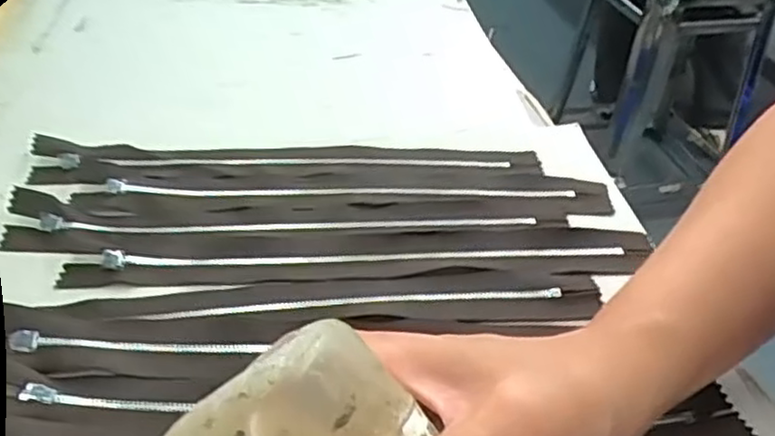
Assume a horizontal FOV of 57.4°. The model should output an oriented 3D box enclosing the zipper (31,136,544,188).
[{"bbox_3d":[-0.061,-0.040,0.447,0.311,0.011,0.039,-1,39,-4],"label":"zipper"}]

